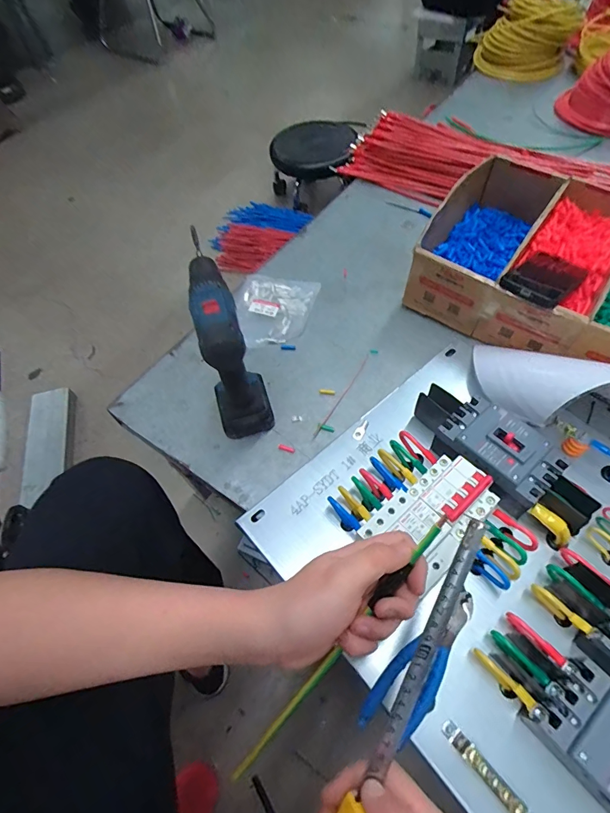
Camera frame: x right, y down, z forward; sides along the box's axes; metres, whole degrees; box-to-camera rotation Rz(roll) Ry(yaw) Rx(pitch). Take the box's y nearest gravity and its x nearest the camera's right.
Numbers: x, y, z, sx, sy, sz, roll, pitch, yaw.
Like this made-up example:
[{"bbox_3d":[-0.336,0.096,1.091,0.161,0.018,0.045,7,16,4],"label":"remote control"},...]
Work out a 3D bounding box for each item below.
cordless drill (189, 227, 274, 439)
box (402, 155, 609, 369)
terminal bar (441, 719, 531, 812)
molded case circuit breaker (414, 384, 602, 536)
[{"bbox_3d":[-0.096,-0.064,0.525,0.067,0.210,0.163,-15,58,-7],"label":"cordless drill"},{"bbox_3d":[0.446,-0.186,0.634,0.515,0.121,0.313,31,64,20],"label":"box"},{"bbox_3d":[0.167,0.334,0.369,0.016,0.021,0.102,-38,64,-19],"label":"terminal bar"},{"bbox_3d":[0.227,0.060,0.498,0.092,0.069,0.226,-38,63,-18],"label":"molded case circuit breaker"}]

